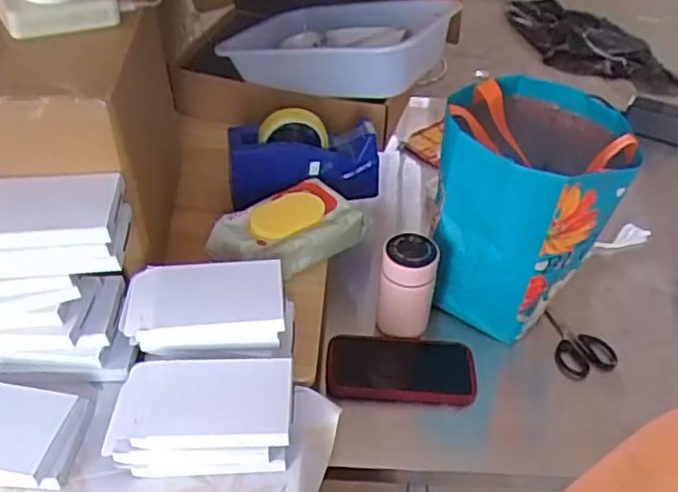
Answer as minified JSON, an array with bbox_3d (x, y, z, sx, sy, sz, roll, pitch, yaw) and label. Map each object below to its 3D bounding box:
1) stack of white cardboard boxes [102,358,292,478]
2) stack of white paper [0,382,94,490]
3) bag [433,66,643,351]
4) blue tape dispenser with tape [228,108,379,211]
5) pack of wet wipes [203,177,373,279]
[{"bbox_3d":[-0.126,0.160,0.617,0.160,0.057,0.097,1,42,-1],"label":"stack of white cardboard boxes"},{"bbox_3d":[-0.313,0.176,0.607,0.135,0.038,0.090,6,42,4],"label":"stack of white paper"},{"bbox_3d":[0.227,-0.060,0.808,0.195,0.224,0.245,13,43,12],"label":"bag"},{"bbox_3d":[-0.045,-0.119,0.885,0.204,0.112,0.070,-6,41,-9],"label":"blue tape dispenser with tape"},{"bbox_3d":[-0.067,-0.020,0.811,0.104,0.056,0.180,34,51,31],"label":"pack of wet wipes"}]

